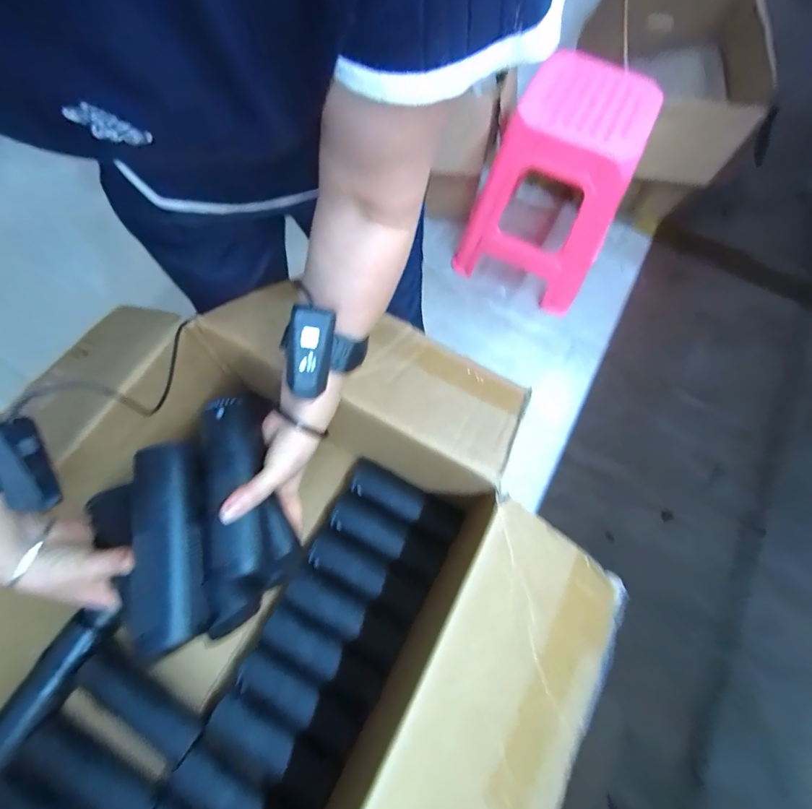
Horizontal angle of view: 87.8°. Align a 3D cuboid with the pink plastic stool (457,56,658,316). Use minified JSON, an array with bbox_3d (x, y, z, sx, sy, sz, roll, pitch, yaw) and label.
[{"bbox_3d":[0.389,-0.561,1.126,0.346,0.454,0.352,27,71,7],"label":"pink plastic stool"}]

